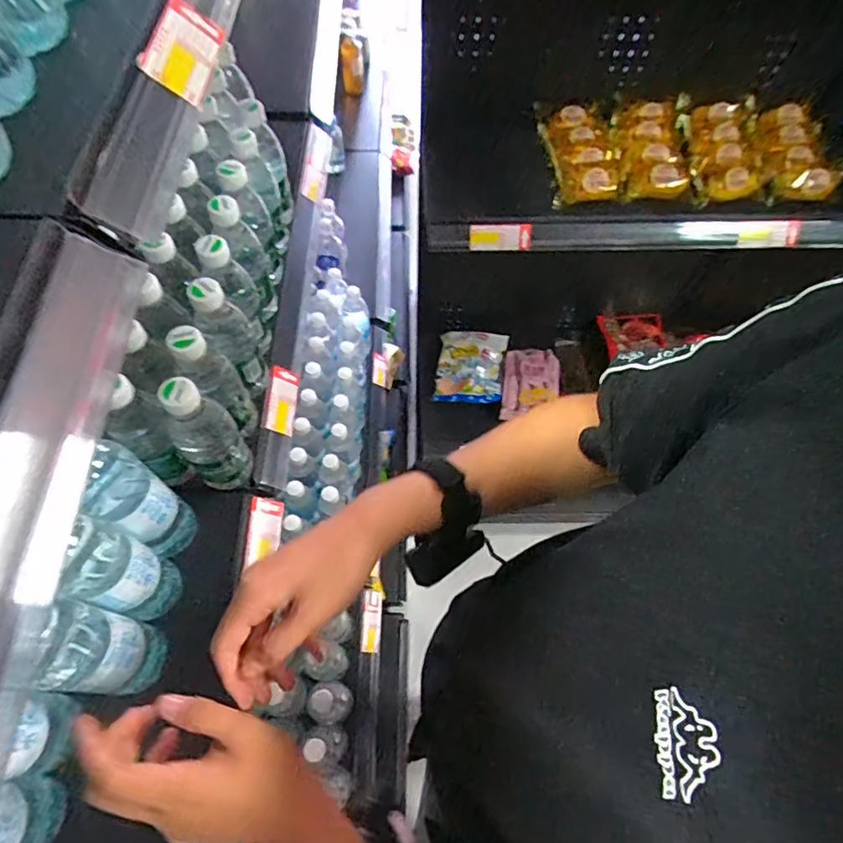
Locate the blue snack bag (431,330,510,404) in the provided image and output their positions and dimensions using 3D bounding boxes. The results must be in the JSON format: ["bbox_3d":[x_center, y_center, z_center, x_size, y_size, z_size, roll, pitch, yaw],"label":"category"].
[{"bbox_3d":[0.125,-0.135,1.376,0.164,0.048,0.208,8,63,3],"label":"blue snack bag"}]

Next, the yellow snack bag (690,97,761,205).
[{"bbox_3d":[0.479,-0.431,0.860,0.112,0.044,0.196,6,62,2],"label":"yellow snack bag"}]

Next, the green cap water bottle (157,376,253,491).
[{"bbox_3d":[-0.220,0.016,0.557,0.052,0.165,0.051,-4,62,-3],"label":"green cap water bottle"}]

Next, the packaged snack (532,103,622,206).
[{"bbox_3d":[0.254,-0.436,0.867,0.105,0.048,0.199,-5,63,-3],"label":"packaged snack"}]

